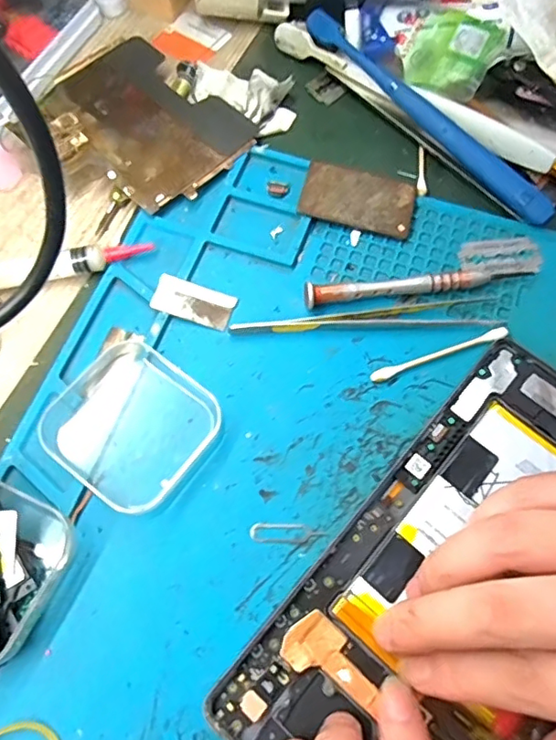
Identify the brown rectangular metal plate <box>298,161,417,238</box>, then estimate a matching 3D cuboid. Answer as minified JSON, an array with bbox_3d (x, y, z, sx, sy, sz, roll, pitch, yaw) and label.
[{"bbox_3d":[0.044,-0.093,0.299,0.060,0.008,0.035,13,67,5],"label":"brown rectangular metal plate"}]

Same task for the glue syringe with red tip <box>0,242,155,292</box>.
[{"bbox_3d":[-0.112,-0.054,0.278,0.096,0.015,0.015,-12,67,-5],"label":"glue syringe with red tip"}]

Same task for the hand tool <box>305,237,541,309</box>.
[{"bbox_3d":[0.075,-0.048,0.277,0.125,0.011,0.025,-15,68,-7],"label":"hand tool"}]

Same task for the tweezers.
[{"bbox_3d":[0.044,-0.028,0.271,0.132,0.006,0.017,-2,67,-1],"label":"tweezers"}]

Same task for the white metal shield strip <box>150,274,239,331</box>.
[{"bbox_3d":[-0.042,-0.034,0.273,0.039,0.004,0.020,20,72,-2],"label":"white metal shield strip"}]

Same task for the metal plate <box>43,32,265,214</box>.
[{"bbox_3d":[-0.076,-0.141,0.311,0.108,0.004,0.087,41,71,11],"label":"metal plate"}]

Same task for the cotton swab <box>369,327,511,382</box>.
[{"bbox_3d":[0.078,-0.008,0.263,0.070,0.007,0.006,-18,68,-8],"label":"cotton swab"}]

